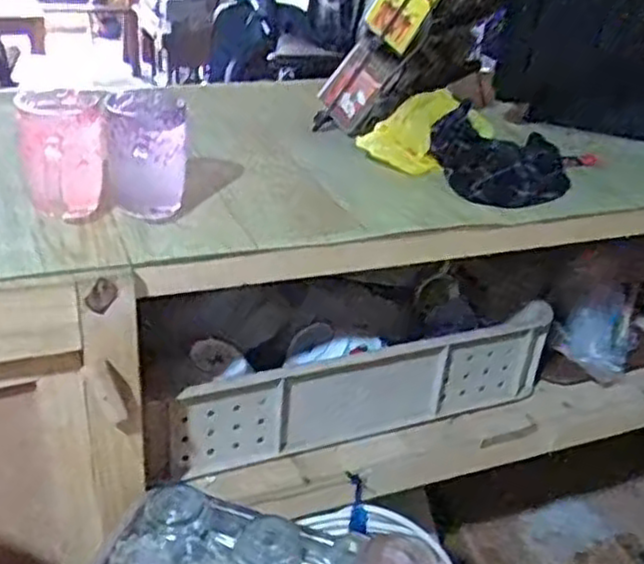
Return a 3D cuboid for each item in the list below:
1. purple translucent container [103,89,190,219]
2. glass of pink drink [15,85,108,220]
[{"bbox_3d":[-0.177,-0.126,0.773,0.076,0.114,0.082,-1,32,-13],"label":"purple translucent container"},{"bbox_3d":[-0.254,-0.126,0.763,0.081,0.112,0.081,-4,33,-17],"label":"glass of pink drink"}]

